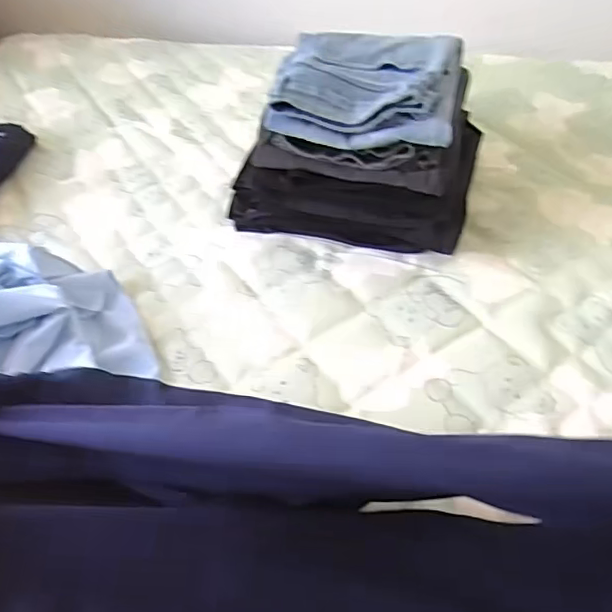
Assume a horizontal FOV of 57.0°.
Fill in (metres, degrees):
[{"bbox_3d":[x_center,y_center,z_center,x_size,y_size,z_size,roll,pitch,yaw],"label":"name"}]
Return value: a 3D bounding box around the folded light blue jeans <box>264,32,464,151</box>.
[{"bbox_3d":[0.089,-0.310,0.761,0.224,0.060,0.237,7,51,9],"label":"folded light blue jeans"}]

